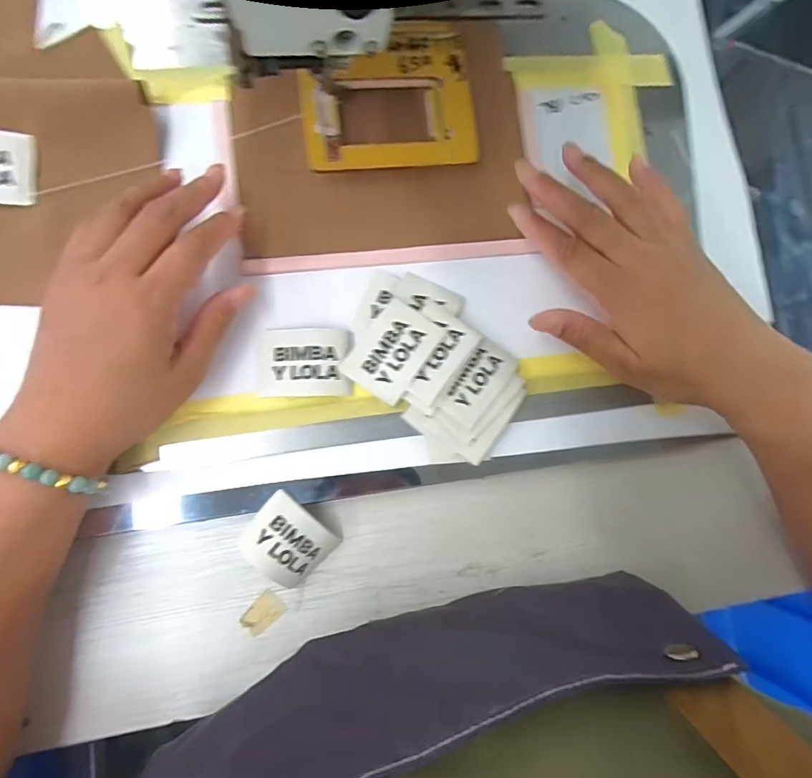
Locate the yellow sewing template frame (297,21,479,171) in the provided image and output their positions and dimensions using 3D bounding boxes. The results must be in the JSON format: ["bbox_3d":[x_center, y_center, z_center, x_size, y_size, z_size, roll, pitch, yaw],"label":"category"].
[{"bbox_3d":[-0.012,-0.184,0.293,0.105,0.007,0.093,-7,88,-8],"label":"yellow sewing template frame"}]

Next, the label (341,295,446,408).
[{"bbox_3d":[-0.007,-0.024,0.284,0.041,0.007,0.055,36,80,-1],"label":"label"}]

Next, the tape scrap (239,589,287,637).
[{"bbox_3d":[-0.087,0.137,0.287,0.027,0.004,0.017,-41,90,-6],"label":"tape scrap"}]

